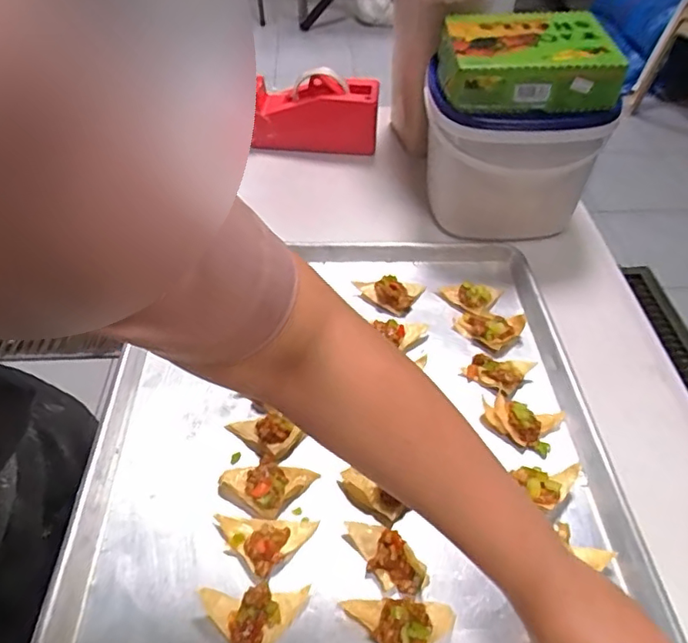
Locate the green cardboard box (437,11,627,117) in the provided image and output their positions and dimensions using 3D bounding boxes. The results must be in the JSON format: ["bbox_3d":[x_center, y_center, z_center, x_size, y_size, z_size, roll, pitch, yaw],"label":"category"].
[{"bbox_3d":[0.205,-0.304,0.641,0.177,0.055,0.157,-2,47,4],"label":"green cardboard box"}]

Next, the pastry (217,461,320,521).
[{"bbox_3d":[-0.069,0.136,0.478,0.063,0.027,0.057,24,54,25],"label":"pastry"}]

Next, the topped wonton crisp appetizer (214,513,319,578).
[{"bbox_3d":[-0.064,0.181,0.445,0.079,0.018,0.044,-3,47,3],"label":"topped wonton crisp appetizer"}]

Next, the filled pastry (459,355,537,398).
[{"bbox_3d":[0.161,0.049,0.580,0.057,0.017,0.052,29,56,28],"label":"filled pastry"}]

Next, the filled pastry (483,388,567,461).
[{"bbox_3d":[0.172,0.093,0.535,0.070,0.026,0.050,19,52,22],"label":"filled pastry"}]

